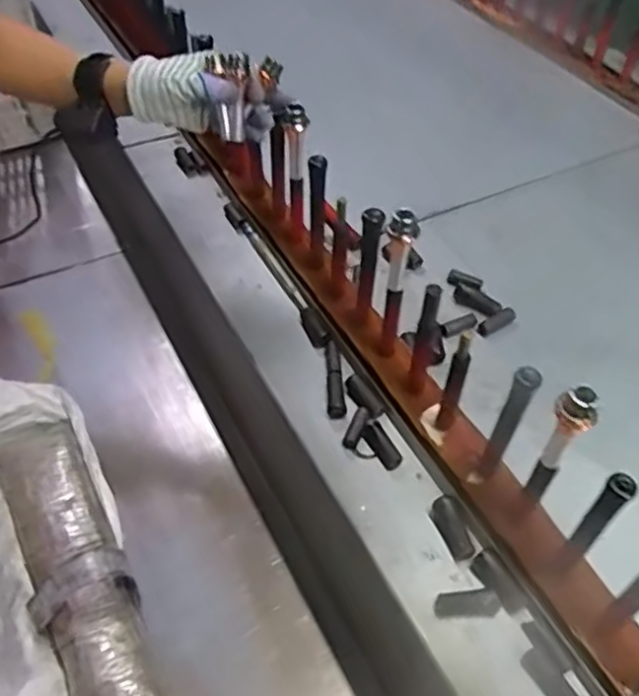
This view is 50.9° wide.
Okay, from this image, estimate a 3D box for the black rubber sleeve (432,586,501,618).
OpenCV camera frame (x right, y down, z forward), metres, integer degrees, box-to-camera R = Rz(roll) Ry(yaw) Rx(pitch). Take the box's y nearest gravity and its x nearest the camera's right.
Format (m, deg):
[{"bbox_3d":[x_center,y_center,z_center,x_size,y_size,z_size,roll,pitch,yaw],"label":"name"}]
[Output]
[{"bbox_3d":[0.118,0.205,0.535,0.051,0.022,0.017,-10,48,9],"label":"black rubber sleeve"}]

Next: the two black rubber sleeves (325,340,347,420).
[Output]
[{"bbox_3d":[0.016,0.030,0.686,0.017,0.015,0.095,-2,46,0],"label":"two black rubber sleeves"}]

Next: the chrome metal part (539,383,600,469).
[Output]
[{"bbox_3d":[0.171,0.060,0.465,0.022,0.084,0.018,-13,47,-11],"label":"chrome metal part"}]

